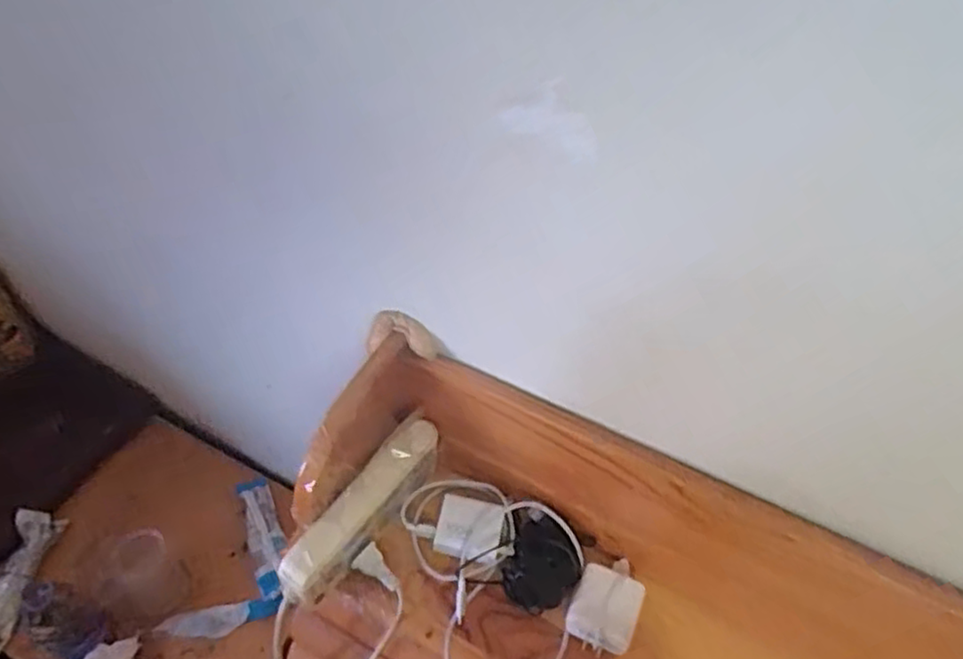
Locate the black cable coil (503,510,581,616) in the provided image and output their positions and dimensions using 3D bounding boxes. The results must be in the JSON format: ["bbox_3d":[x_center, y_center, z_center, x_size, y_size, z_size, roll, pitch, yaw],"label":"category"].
[{"bbox_3d":[0.053,0.203,0.597,0.060,0.026,0.074,7,53,0],"label":"black cable coil"}]

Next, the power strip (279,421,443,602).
[{"bbox_3d":[-0.099,0.141,0.566,0.033,0.037,0.173,32,56,18],"label":"power strip"}]

